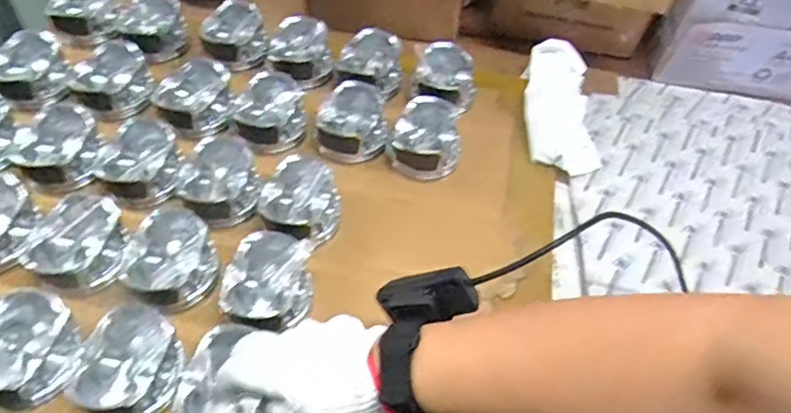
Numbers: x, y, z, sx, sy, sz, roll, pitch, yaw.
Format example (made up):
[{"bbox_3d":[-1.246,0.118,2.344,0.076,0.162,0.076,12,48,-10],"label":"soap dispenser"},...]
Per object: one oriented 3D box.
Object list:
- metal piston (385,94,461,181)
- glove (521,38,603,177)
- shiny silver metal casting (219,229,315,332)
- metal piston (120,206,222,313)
[{"bbox_3d":[0.033,-0.072,0.632,0.078,0.053,0.080,10,53,3],"label":"metal piston"},{"bbox_3d":[0.194,-0.122,0.702,0.084,0.037,0.203,3,53,-2],"label":"glove"},{"bbox_3d":[-0.108,0.066,0.508,0.070,0.044,0.082,5,53,0],"label":"shiny silver metal casting"},{"bbox_3d":[-0.196,0.047,0.513,0.075,0.043,0.073,2,53,-3],"label":"metal piston"}]

